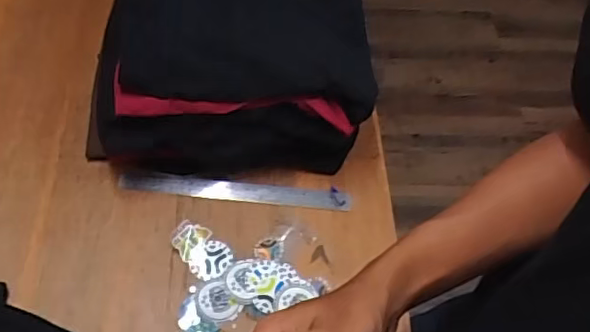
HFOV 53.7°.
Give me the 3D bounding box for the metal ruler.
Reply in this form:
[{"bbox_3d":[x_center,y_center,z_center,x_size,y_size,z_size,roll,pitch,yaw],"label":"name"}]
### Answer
[{"bbox_3d":[-0.084,0.035,0.822,0.320,0.006,0.032,6,60,-3],"label":"metal ruler"}]

